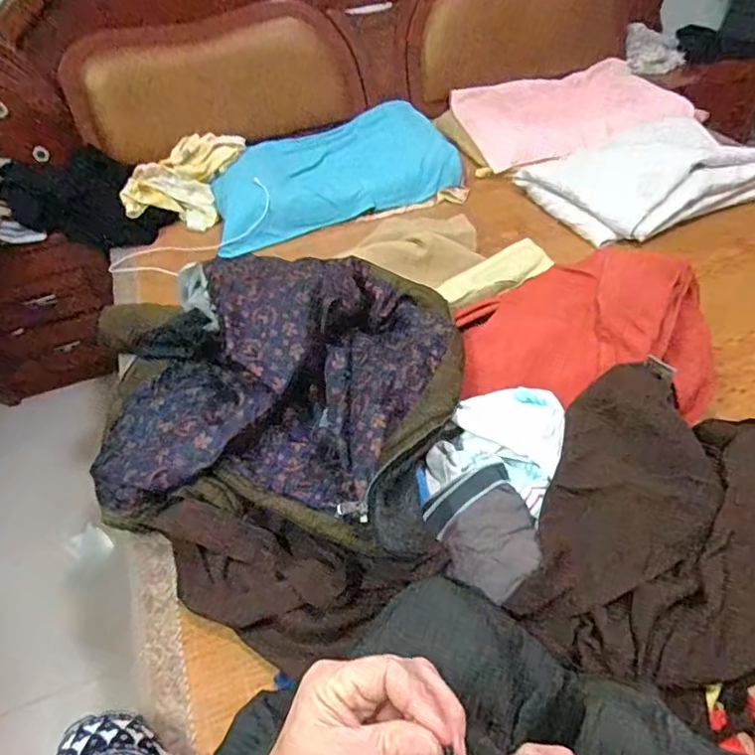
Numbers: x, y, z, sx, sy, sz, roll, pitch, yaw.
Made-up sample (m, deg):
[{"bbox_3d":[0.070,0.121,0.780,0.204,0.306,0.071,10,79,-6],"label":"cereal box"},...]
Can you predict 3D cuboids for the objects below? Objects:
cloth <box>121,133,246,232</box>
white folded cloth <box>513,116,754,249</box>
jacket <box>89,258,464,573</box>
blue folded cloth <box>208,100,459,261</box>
[{"bbox_3d":[-0.531,-0.555,1.530,0.280,0.083,0.300,6,77,0],"label":"cloth"},{"bbox_3d":[0.688,-0.525,1.441,0.527,0.134,0.429,-21,45,-14],"label":"white folded cloth"},{"bbox_3d":[-0.170,-0.004,0.868,0.624,0.174,0.520,9,45,17],"label":"jacket"},{"bbox_3d":[-0.135,-0.563,1.531,0.696,0.067,0.383,-25,68,-15],"label":"blue folded cloth"}]

